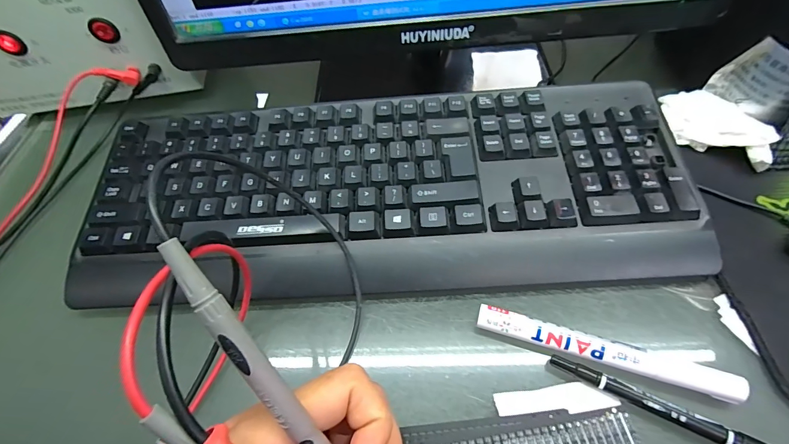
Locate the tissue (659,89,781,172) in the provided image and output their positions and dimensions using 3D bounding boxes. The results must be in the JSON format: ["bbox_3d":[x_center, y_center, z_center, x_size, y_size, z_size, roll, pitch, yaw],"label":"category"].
[{"bbox_3d":[0.251,-0.075,0.299,0.040,0.026,0.090,-26,50,-10],"label":"tissue"}]

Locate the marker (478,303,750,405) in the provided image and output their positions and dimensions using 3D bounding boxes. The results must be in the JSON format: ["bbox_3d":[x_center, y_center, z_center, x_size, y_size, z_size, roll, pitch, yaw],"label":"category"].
[{"bbox_3d":[0.121,0.077,0.222,0.141,0.020,0.015,14,59,13],"label":"marker"}]

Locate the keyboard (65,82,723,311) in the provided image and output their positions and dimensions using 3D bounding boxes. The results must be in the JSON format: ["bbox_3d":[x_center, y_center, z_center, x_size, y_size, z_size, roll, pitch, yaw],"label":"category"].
[{"bbox_3d":[-0.011,-0.028,0.278,0.435,0.031,0.160,-3,64,1],"label":"keyboard"}]

